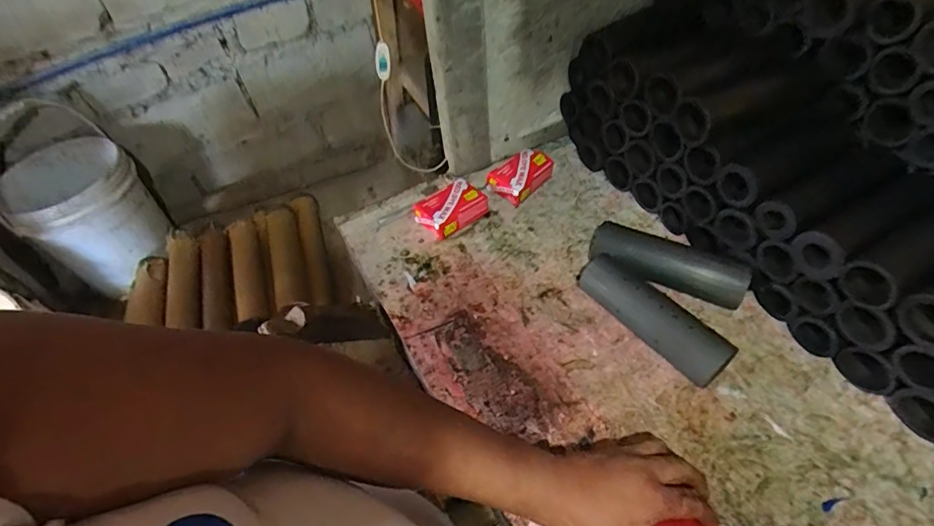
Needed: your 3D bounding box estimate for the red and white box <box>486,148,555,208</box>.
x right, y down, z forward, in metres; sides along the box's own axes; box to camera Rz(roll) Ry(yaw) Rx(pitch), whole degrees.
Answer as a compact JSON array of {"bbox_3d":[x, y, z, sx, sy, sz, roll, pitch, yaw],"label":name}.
[{"bbox_3d":[0.083,-0.133,0.763,0.103,0.041,0.062,-36,56,-26],"label":"red and white box"}]

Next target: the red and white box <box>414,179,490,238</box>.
[{"bbox_3d":[-0.023,-0.082,0.716,0.098,0.026,0.070,-33,54,-24],"label":"red and white box"}]

